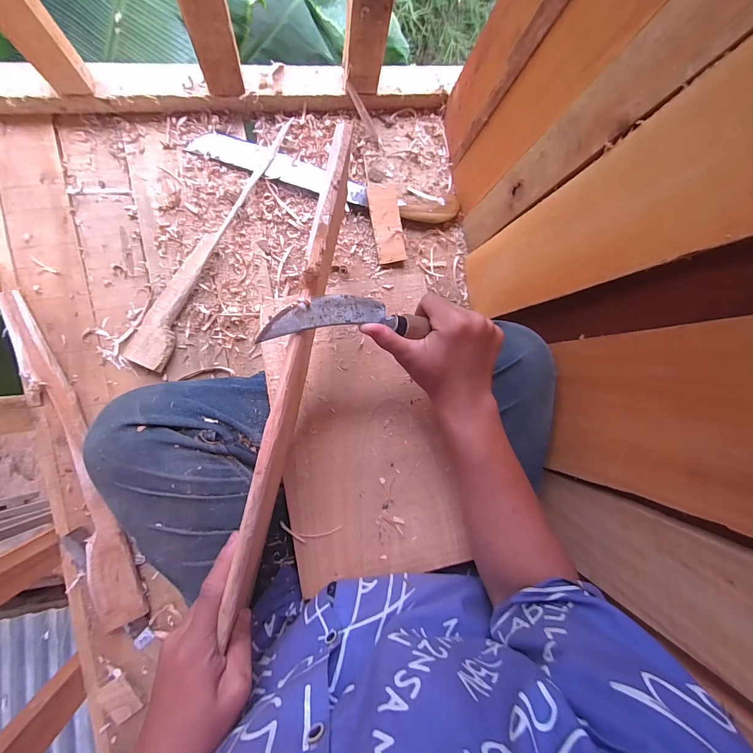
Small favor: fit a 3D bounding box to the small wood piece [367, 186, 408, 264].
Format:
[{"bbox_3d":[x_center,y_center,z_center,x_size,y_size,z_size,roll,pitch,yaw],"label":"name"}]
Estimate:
[{"bbox_3d":[0.018,-0.248,0.586,0.047,0.006,0.116,-11,106,0],"label":"small wood piece"}]

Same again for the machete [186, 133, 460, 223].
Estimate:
[{"bbox_3d":[-0.074,-0.320,0.583,0.432,0.023,0.057,11,88,-9],"label":"machete"}]

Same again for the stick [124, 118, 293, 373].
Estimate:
[{"bbox_3d":[-0.259,-0.209,0.553,0.053,0.020,0.427,27,86,-8],"label":"stick"}]

